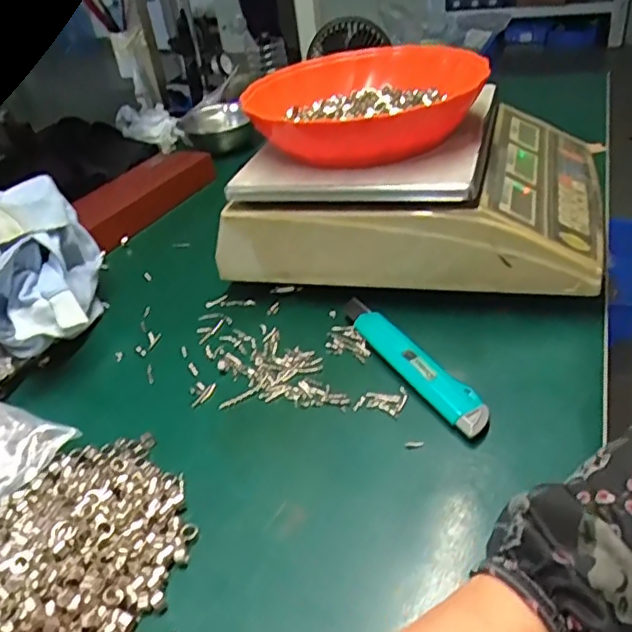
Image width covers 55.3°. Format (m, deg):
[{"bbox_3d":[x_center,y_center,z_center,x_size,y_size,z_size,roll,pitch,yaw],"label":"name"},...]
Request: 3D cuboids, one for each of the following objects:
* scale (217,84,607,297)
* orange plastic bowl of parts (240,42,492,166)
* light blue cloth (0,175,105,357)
[{"bbox_3d":[0.101,-0.129,0.600,0.333,0.116,0.275,4,37,16],"label":"scale"},{"bbox_3d":[0.043,-0.190,0.523,0.186,0.046,0.198,-5,36,4],"label":"orange plastic bowl of parts"},{"bbox_3d":[-0.272,-0.037,0.504,0.163,0.101,0.138,-8,35,-1],"label":"light blue cloth"}]

